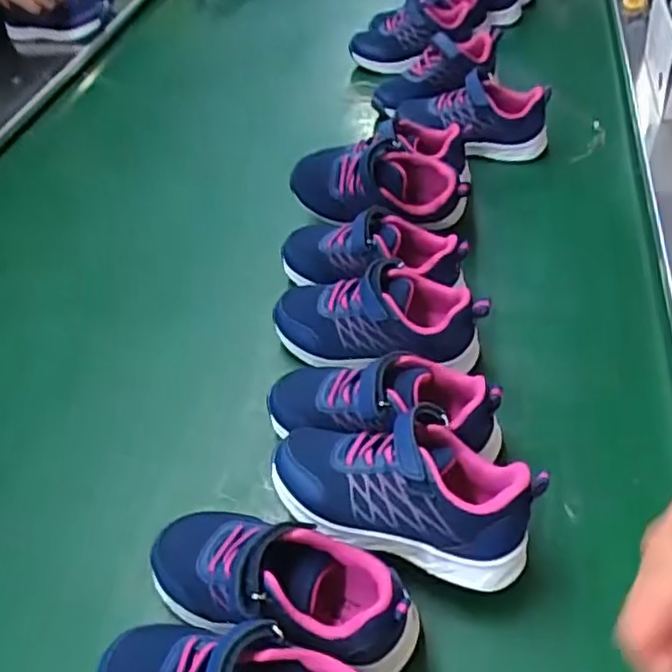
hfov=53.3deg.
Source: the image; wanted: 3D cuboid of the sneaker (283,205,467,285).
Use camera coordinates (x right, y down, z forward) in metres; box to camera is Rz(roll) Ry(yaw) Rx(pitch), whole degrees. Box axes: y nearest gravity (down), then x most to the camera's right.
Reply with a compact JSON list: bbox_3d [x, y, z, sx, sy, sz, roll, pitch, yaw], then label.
[{"bbox_3d":[0.027,-0.068,0.594,0.169,0.064,0.066,12,49,18],"label":"sneaker"}]

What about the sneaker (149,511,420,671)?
[{"bbox_3d":[-0.036,0.150,0.396,0.169,0.074,0.081,10,48,16],"label":"sneaker"}]

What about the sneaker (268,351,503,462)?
[{"bbox_3d":[0.031,0.052,0.482,0.168,0.076,0.068,11,48,16],"label":"sneaker"}]

